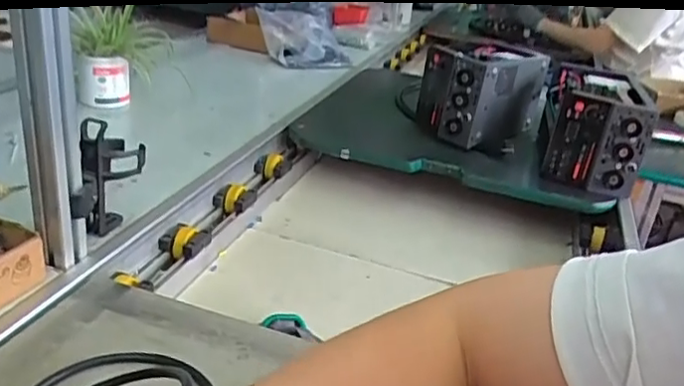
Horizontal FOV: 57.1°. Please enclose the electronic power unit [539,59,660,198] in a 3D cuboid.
[{"bbox_3d":[0.478,-0.128,1.210,0.154,0.158,0.319,12,26,11],"label":"electronic power unit"}]

